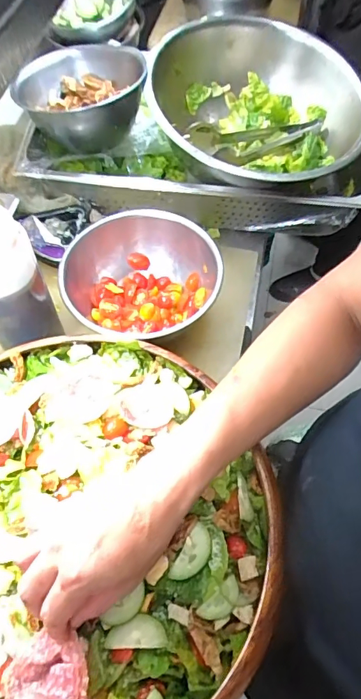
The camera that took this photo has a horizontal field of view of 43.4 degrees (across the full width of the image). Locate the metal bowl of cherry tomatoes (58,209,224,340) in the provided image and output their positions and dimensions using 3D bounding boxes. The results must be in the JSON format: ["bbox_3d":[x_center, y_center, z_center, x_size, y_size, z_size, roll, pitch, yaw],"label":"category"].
[{"bbox_3d":[-0.046,-0.081,0.581,0.192,0.094,0.188,-1,60,2],"label":"metal bowl of cherry tomatoes"}]

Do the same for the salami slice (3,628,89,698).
[{"bbox_3d":[-0.097,0.238,0.335,0.062,0.018,0.046,-1,60,2],"label":"salami slice"}]

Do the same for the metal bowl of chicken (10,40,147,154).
[{"bbox_3d":[-0.149,-0.378,0.681,0.185,0.076,0.179,0,60,2],"label":"metal bowl of chicken"}]

